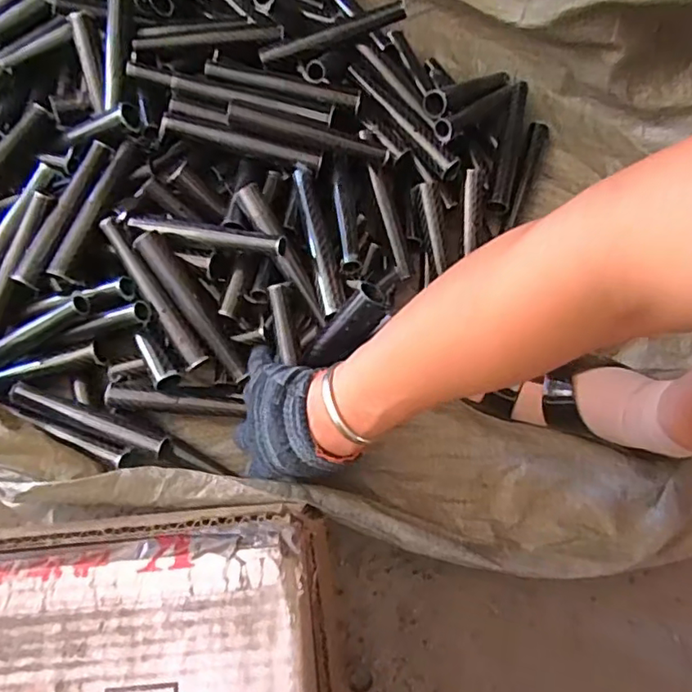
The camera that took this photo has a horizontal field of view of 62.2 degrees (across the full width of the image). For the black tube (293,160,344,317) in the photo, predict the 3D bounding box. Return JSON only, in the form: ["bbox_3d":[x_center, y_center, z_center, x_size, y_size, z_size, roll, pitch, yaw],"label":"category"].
[{"bbox_3d":[-0.023,-0.097,0.518,0.020,0.023,0.152,-11,76,-5],"label":"black tube"}]

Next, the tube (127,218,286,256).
[{"bbox_3d":[-0.123,-0.101,0.510,0.150,0.012,0.019,12,76,14],"label":"tube"}]

